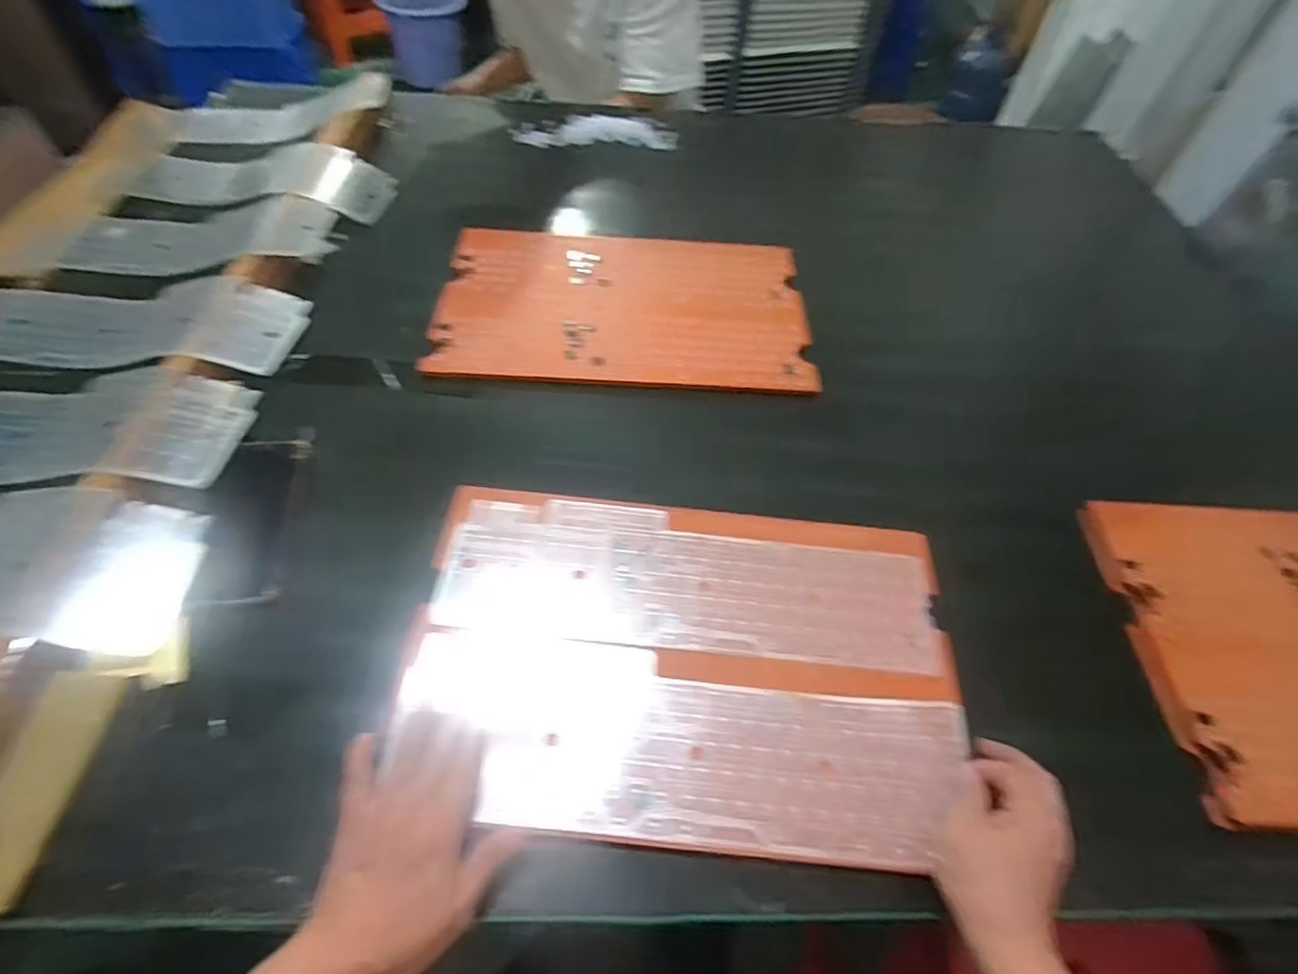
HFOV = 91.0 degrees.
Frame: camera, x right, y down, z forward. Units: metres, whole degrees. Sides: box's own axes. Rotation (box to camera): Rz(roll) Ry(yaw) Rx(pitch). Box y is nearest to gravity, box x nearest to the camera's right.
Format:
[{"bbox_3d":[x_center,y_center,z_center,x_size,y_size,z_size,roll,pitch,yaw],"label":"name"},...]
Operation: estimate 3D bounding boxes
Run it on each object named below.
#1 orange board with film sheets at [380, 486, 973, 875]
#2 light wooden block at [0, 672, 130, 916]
[{"bbox_3d":[0.027,0.127,0.504,0.412,0.021,0.271,6,53,0],"label":"orange board with film sheets"},{"bbox_3d":[-0.407,0.196,0.422,0.047,0.011,0.142,22,56,-24],"label":"light wooden block"}]

